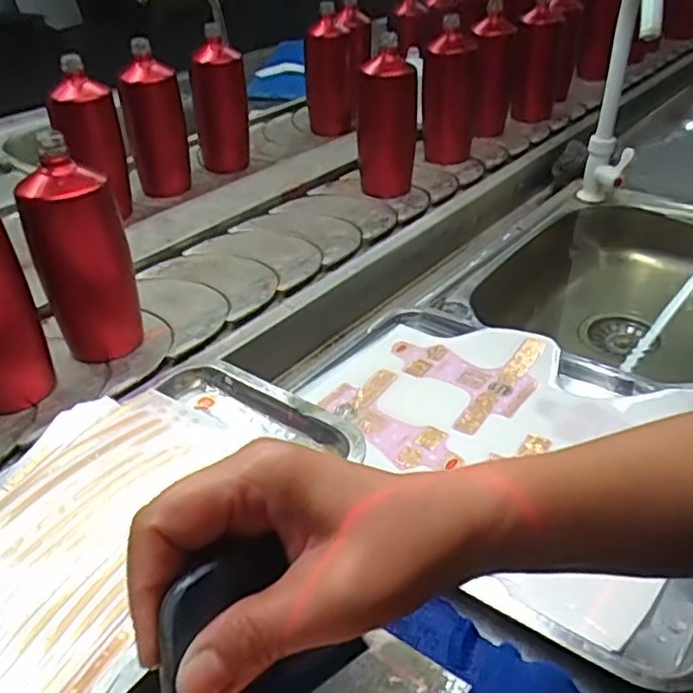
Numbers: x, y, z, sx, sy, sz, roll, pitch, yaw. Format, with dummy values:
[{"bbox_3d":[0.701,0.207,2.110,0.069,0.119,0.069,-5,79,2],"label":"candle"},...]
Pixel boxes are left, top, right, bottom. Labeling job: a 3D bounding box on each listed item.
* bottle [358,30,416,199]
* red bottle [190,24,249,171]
[{"bbox_3d":[0.058,-0.331,0.949,0.080,0.189,0.069,3,37,1],"label":"bottle"},{"bbox_3d":[-0.200,-0.381,1.054,0.077,0.212,0.069,-6,38,-11],"label":"red bottle"}]

